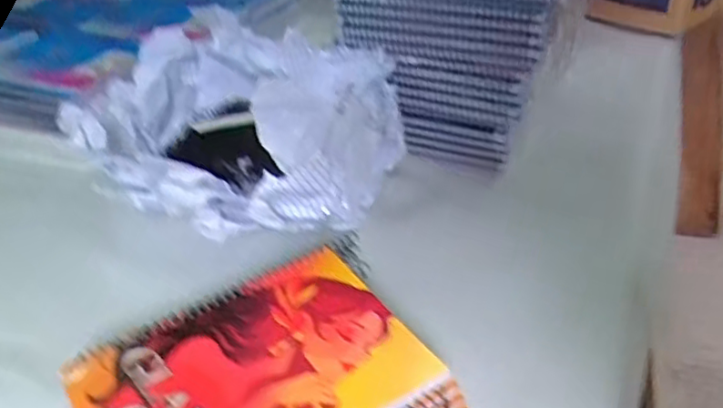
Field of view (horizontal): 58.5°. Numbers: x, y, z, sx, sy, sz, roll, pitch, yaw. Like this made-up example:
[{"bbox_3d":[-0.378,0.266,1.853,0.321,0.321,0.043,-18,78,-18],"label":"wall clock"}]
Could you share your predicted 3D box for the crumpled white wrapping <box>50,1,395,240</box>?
[{"bbox_3d":[-0.124,-0.087,0.588,0.300,0.075,0.234,20,43,28],"label":"crumpled white wrapping"}]

